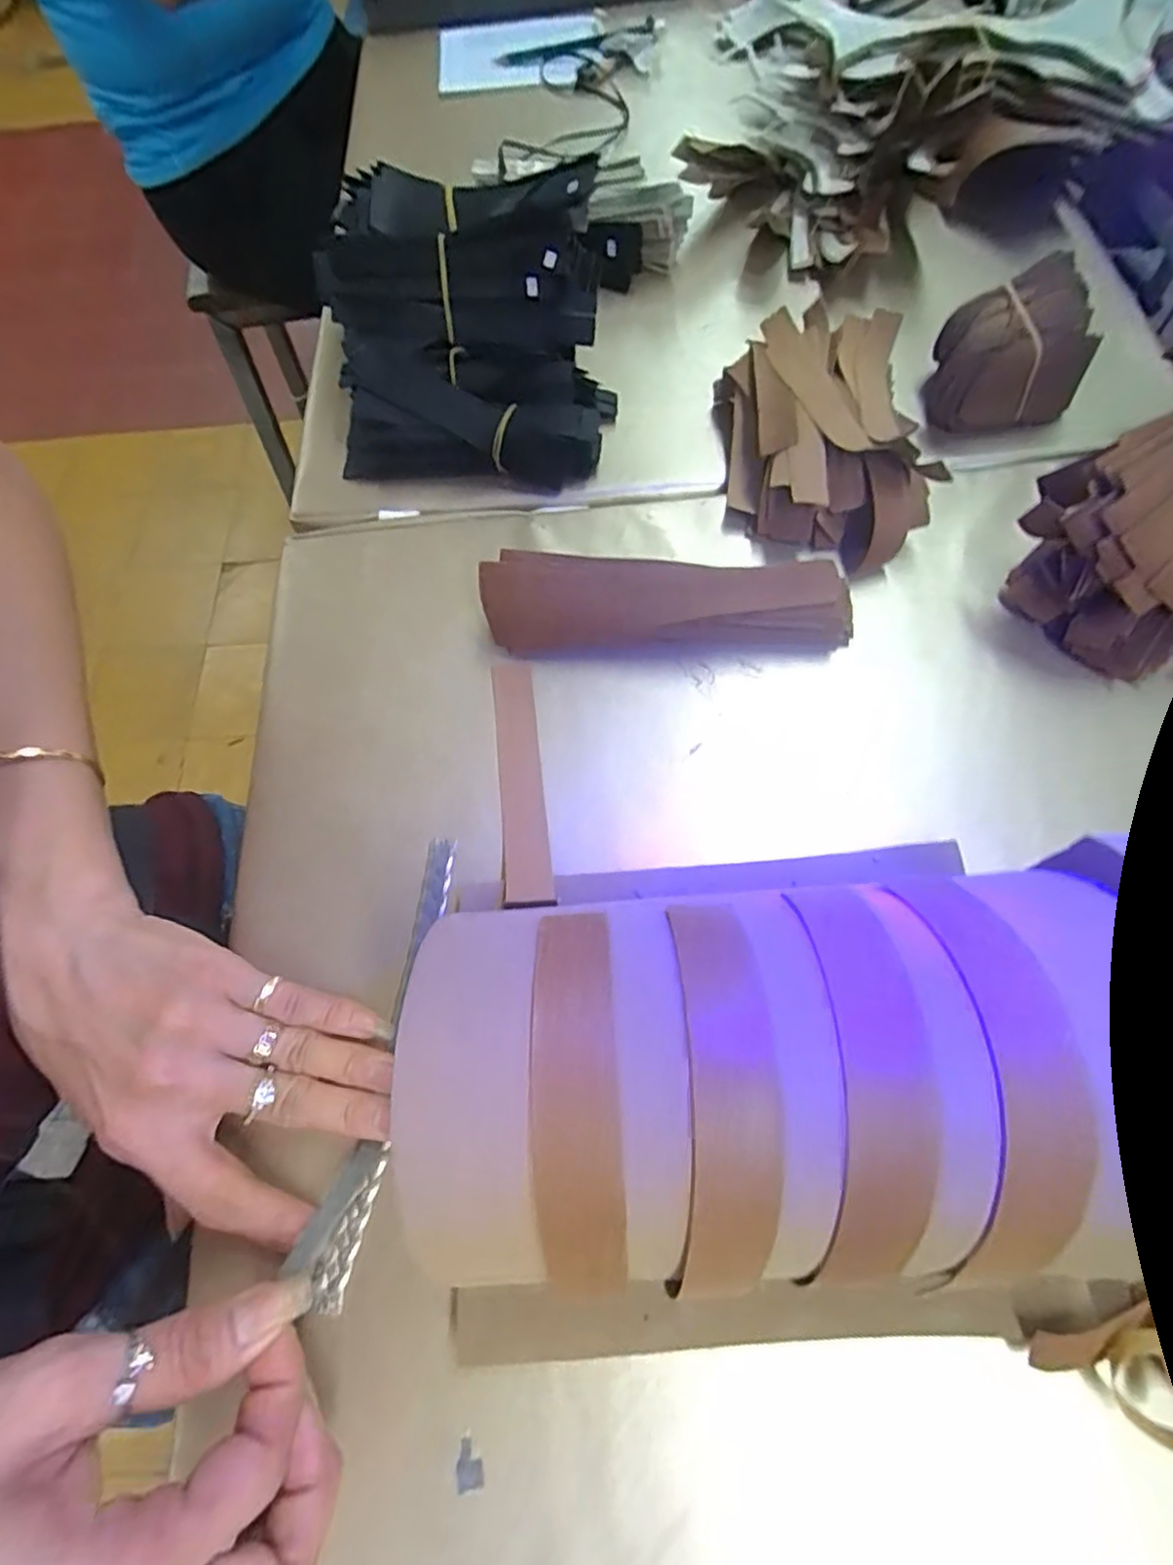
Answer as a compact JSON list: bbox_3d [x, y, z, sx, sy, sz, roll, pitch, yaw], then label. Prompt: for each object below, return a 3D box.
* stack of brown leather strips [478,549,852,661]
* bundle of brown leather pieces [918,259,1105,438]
[{"bbox_3d":[0.036,-0.084,0.305,0.172,0.036,0.034,0,68,3],"label":"stack of brown leather strips"},{"bbox_3d":[0.228,-0.232,0.342,0.074,0.055,0.059,1,68,4],"label":"bundle of brown leather pieces"}]

